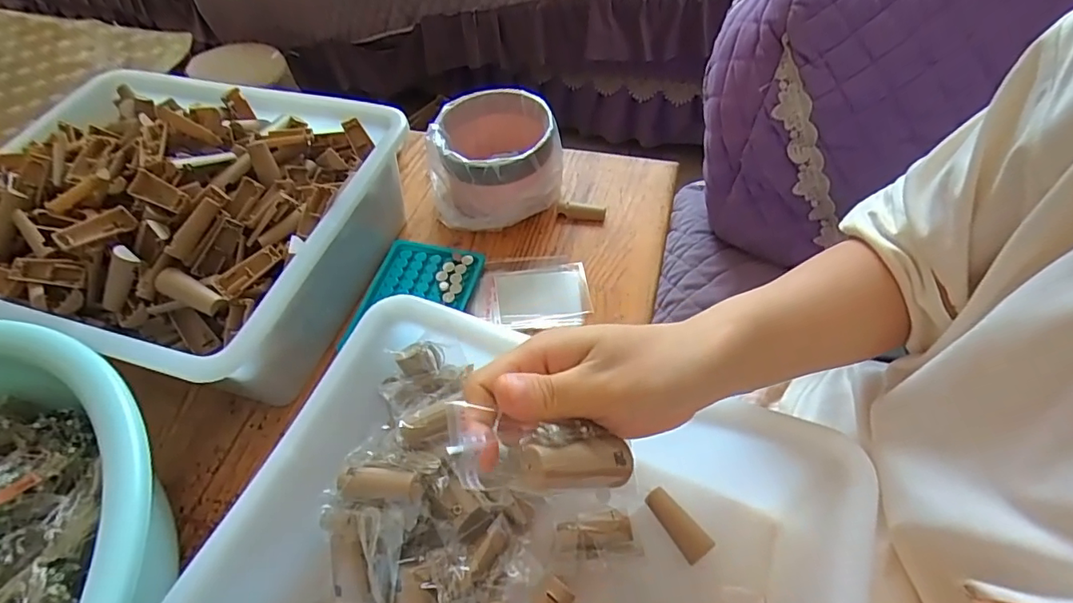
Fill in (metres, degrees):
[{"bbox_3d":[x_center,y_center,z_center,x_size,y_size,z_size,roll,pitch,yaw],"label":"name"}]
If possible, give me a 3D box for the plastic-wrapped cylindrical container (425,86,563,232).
[{"bbox_3d":[-0.042,-0.141,0.545,0.129,0.093,0.114,-12,54,-3],"label":"plastic-wrapped cylindrical container"}]

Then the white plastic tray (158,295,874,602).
[{"bbox_3d":[-0.006,0.159,0.319,0.316,0.103,0.250,16,57,16],"label":"white plastic tray"}]

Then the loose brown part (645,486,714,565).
[{"bbox_3d":[0.095,0.153,0.366,0.019,0.018,0.050,-32,57,-17],"label":"loose brown part"}]

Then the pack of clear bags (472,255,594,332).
[{"bbox_3d":[-0.004,-0.011,0.500,0.103,0.011,0.083,-6,53,1],"label":"pack of clear bags"}]

